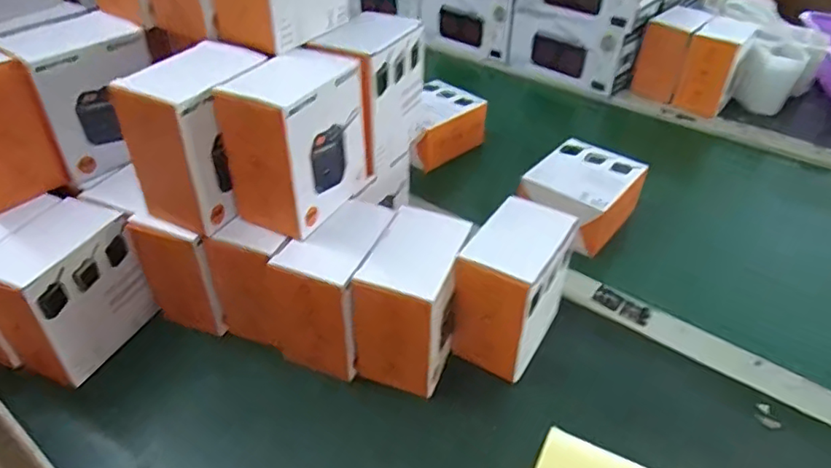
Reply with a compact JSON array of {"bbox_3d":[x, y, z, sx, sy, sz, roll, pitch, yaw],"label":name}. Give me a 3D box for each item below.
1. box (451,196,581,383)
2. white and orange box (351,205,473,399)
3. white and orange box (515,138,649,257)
[{"bbox_3d":[0.081,0.047,0.477,0.066,0.103,0.110,19,43,24],"label":"box"},{"bbox_3d":[0.000,0.055,0.471,0.069,0.106,0.112,13,41,17],"label":"white and orange box"},{"bbox_3d":[0.189,-0.045,0.641,0.101,0.057,0.131,30,48,32],"label":"white and orange box"}]

